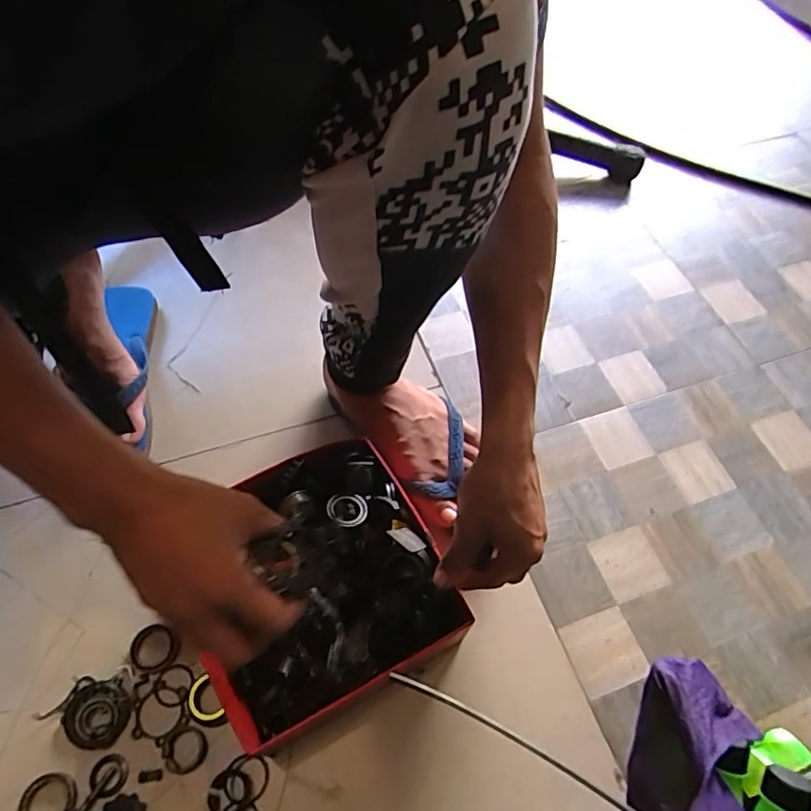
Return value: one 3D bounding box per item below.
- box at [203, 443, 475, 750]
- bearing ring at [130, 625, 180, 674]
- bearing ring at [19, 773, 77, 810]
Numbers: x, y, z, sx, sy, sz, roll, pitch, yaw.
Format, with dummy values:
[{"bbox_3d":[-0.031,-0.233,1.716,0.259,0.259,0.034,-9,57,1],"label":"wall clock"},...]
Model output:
[{"bbox_3d":[-0.082,0.154,0.508,0.201,0.080,0.200,-23,62,-16],"label":"box"},{"bbox_3d":[-0.233,0.225,0.516,0.045,0.005,0.036,32,62,16],"label":"bearing ring"},{"bbox_3d":[-0.288,0.321,0.453,0.042,0.004,0.042,1,58,-2],"label":"bearing ring"}]

